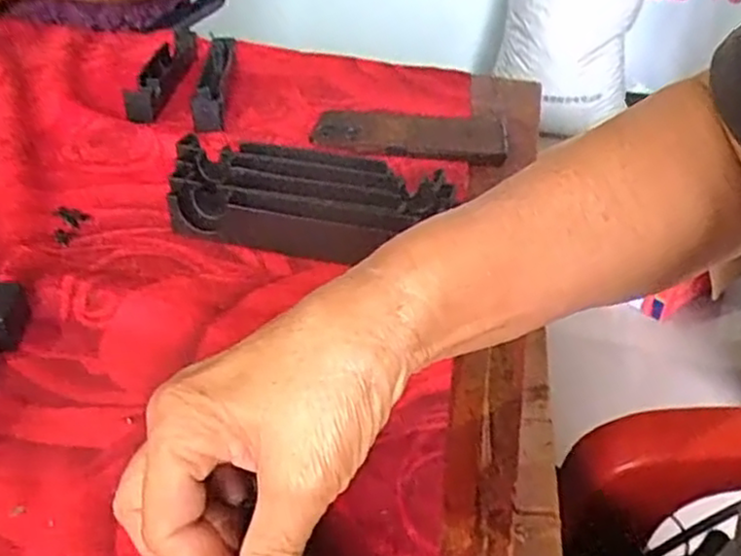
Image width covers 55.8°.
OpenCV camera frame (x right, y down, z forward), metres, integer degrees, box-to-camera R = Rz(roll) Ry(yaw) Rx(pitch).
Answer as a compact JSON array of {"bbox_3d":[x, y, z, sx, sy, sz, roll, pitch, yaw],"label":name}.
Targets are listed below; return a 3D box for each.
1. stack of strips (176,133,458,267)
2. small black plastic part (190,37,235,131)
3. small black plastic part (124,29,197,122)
[{"bbox_3d":[-0.049,-0.055,0.481,0.194,0.033,0.097,13,35,13],"label":"stack of strips"},{"bbox_3d":[-0.144,-0.188,0.665,0.024,0.039,0.176,1,34,-3],"label":"small black plastic part"},{"bbox_3d":[-0.206,-0.209,0.695,0.032,0.029,0.202,2,34,-2],"label":"small black plastic part"}]

